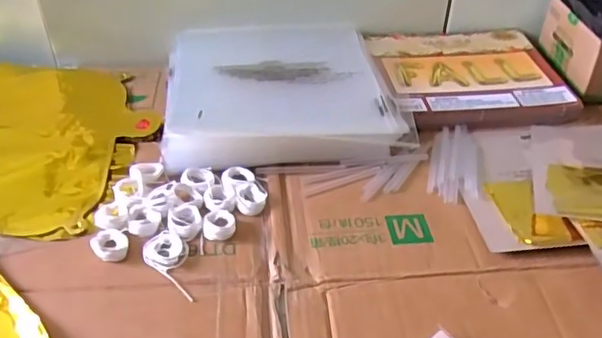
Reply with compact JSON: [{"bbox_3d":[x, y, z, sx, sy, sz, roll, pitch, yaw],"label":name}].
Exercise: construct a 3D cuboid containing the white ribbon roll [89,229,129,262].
[{"bbox_3d":[-0.146,0.057,0.444,0.026,0.007,0.030,-6,41,-8],"label":"white ribbon roll"}]

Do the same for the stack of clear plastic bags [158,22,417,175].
[{"bbox_3d":[-0.024,-0.092,0.604,0.219,0.030,0.240,-4,41,-6],"label":"stack of clear plastic bags"}]

